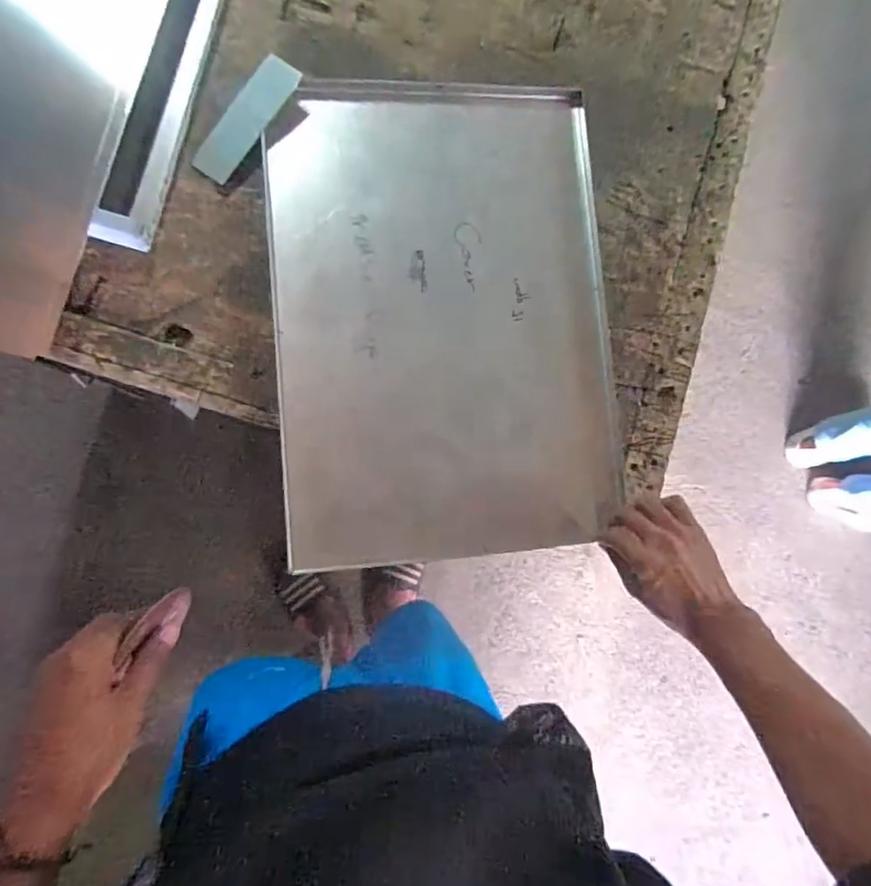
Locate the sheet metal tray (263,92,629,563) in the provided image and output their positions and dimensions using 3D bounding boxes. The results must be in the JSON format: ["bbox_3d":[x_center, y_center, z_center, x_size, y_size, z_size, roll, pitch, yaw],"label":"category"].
[{"bbox_3d":[0.014,-0.130,0.595,0.344,0.036,0.489,-5,85,-7],"label":"sheet metal tray"}]

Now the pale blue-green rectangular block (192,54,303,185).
[{"bbox_3d":[-0.190,-0.325,0.569,0.039,0.011,0.136,38,92,-8],"label":"pale blue-green rectangular block"}]

